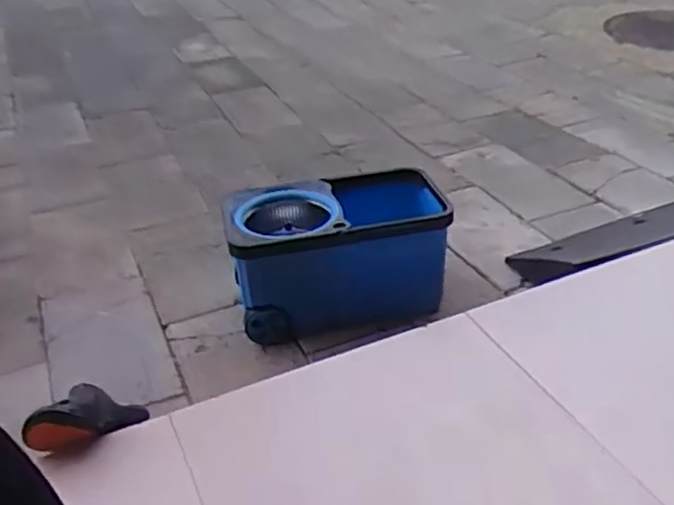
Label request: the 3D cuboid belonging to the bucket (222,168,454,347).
[{"bbox_3d":[0.004,-0.013,1.458,0.438,0.261,0.243,-10,35,-10],"label":"bucket"}]

